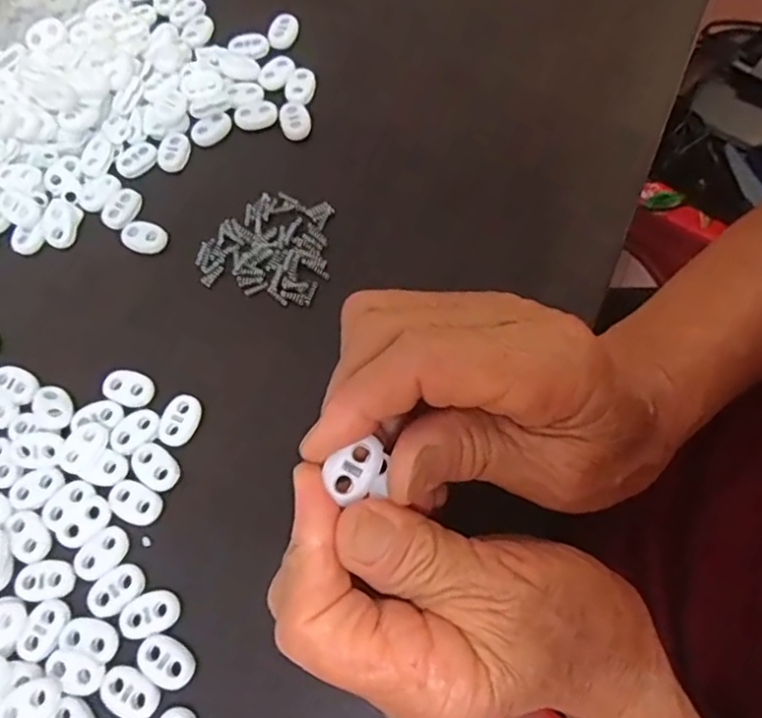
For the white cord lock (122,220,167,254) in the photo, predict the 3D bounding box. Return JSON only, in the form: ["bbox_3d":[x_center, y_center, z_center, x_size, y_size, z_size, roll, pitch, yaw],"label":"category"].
[{"bbox_3d":[-0.116,-0.059,0.310,0.022,0.004,0.015,20,69,10],"label":"white cord lock"}]

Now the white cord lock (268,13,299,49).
[{"bbox_3d":[-0.055,-0.183,0.355,0.016,0.004,0.023,12,68,7],"label":"white cord lock"}]

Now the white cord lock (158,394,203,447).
[{"bbox_3d":[-0.086,0.026,0.273,0.015,0.004,0.022,19,69,10],"label":"white cord lock"}]

